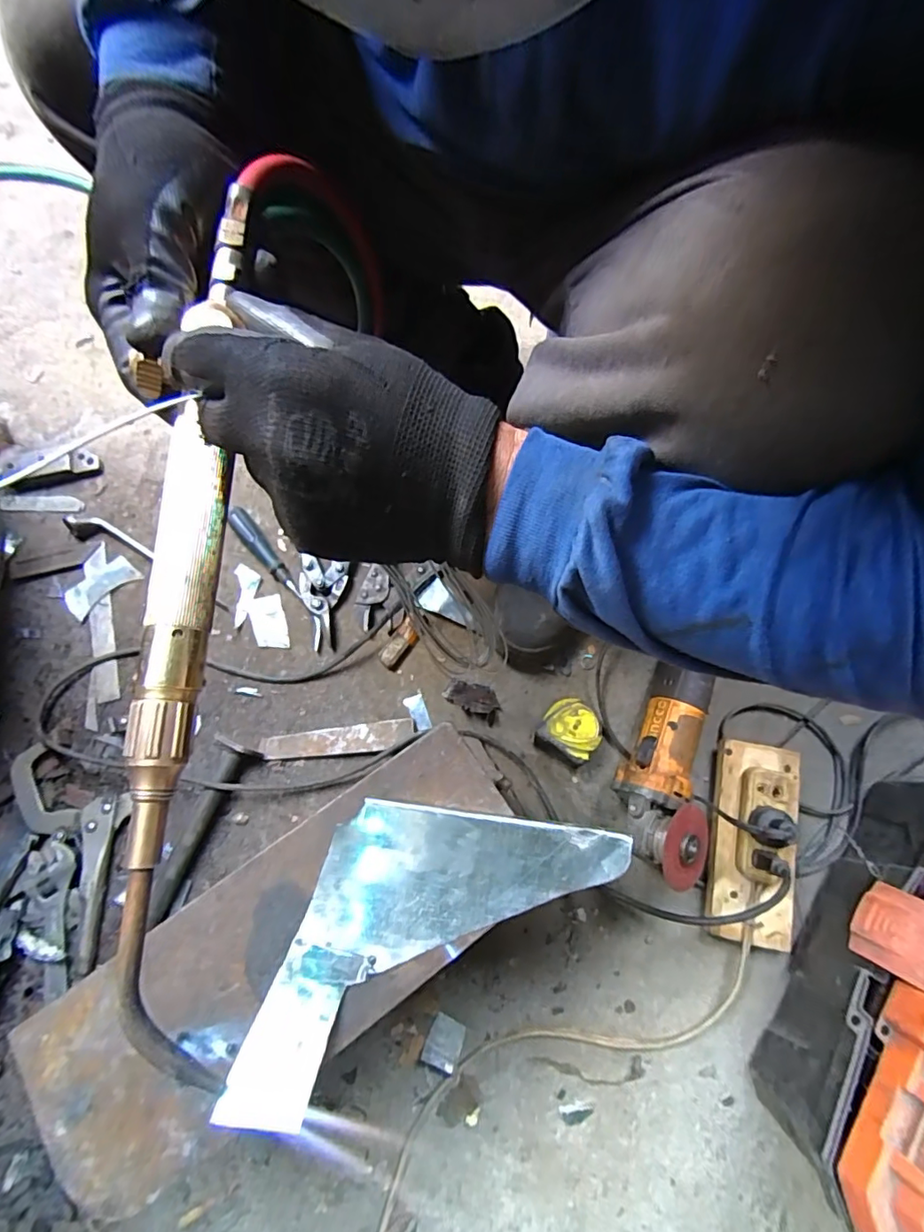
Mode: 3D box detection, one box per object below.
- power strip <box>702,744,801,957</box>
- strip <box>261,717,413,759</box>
[{"bbox_3d":[0.305,0.233,0.548,0.084,0.055,0.196,11,73,2],"label":"power strip"},{"bbox_3d":[-0.142,0.142,0.598,0.169,0.005,0.031,-8,69,1],"label":"strip"}]

